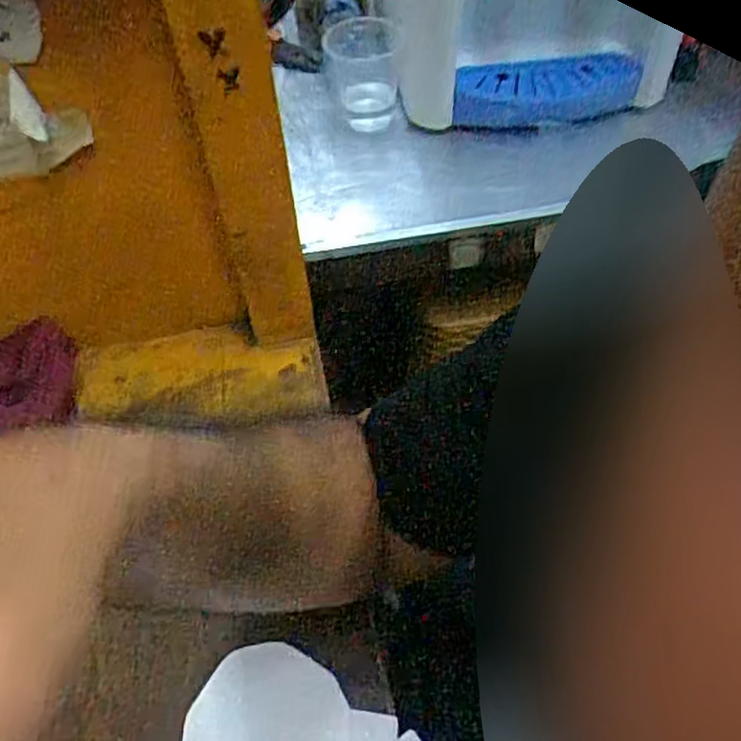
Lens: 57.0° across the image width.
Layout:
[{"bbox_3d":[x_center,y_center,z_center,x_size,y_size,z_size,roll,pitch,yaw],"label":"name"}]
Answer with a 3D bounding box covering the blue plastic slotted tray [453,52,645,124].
[{"bbox_3d":[0.204,-0.327,0.800,0.218,0.056,0.063,-11,53,-6],"label":"blue plastic slotted tray"}]

